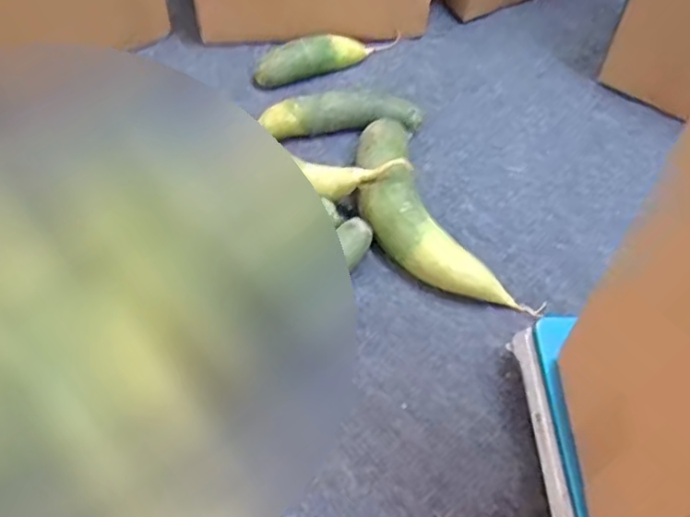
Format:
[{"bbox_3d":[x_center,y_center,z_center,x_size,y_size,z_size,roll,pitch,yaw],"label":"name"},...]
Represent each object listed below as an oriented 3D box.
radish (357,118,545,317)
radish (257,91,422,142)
[{"bbox_3d":[0.088,-0.048,0.756,0.113,0.066,0.291,-23,58,-16],"label":"radish"},{"bbox_3d":[-0.005,-0.187,0.861,0.204,0.045,0.047,-8,55,-6],"label":"radish"}]

